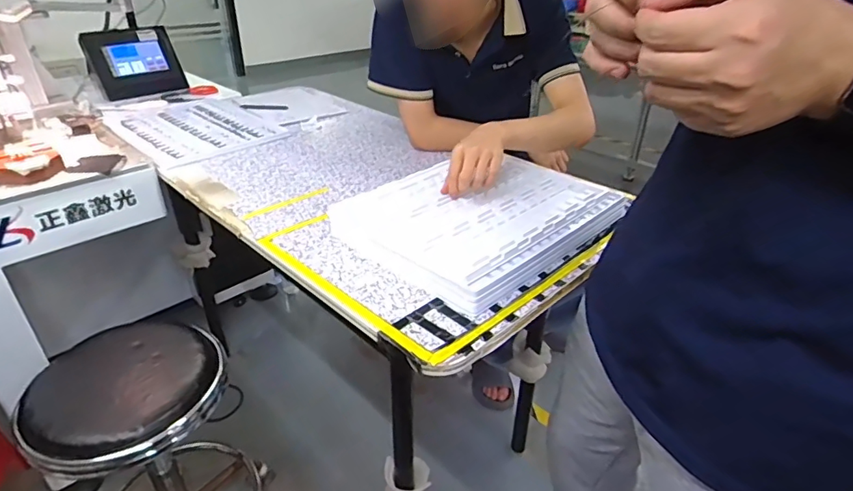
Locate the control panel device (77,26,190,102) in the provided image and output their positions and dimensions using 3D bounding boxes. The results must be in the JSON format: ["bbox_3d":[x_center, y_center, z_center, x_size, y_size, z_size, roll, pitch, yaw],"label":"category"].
[{"bbox_3d":[-0.861,-0.541,1.493,0.237,0.204,0.045,-24,6,-34],"label":"control panel device"}]

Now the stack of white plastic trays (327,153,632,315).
[{"bbox_3d":[0.092,-0.063,0.842,0.415,0.043,0.320,-26,40,-38],"label":"stack of white plastic trays"}]

